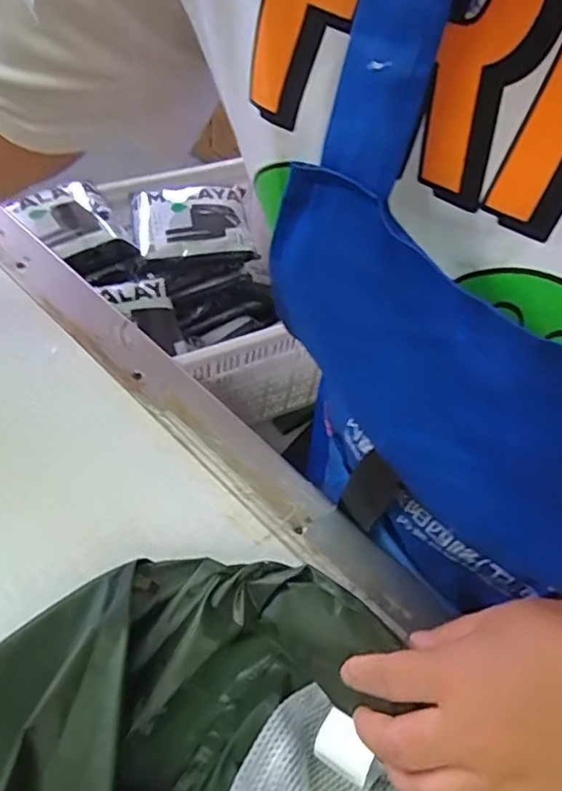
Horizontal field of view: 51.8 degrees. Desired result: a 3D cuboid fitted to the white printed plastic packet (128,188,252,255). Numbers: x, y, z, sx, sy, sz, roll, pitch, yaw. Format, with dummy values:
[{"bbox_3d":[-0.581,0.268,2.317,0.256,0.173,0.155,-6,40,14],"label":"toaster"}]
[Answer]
[{"bbox_3d":[-0.220,-0.431,1.388,0.274,0.035,0.253,-4,54,-10],"label":"white printed plastic packet"}]

